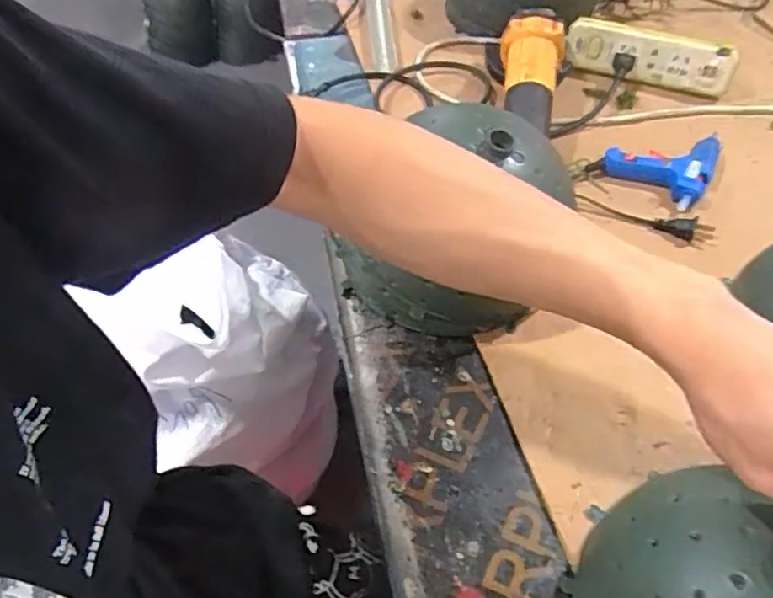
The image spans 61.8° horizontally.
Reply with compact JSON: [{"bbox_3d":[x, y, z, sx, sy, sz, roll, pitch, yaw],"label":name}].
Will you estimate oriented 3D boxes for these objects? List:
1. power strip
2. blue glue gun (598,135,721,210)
[{"bbox_3d":[0.325,-0.301,0.805,0.198,0.063,0.029,23,54,19],"label":"power strip"},{"bbox_3d":[0.302,-0.152,0.705,0.103,0.027,0.108,27,55,22],"label":"blue glue gun"}]

